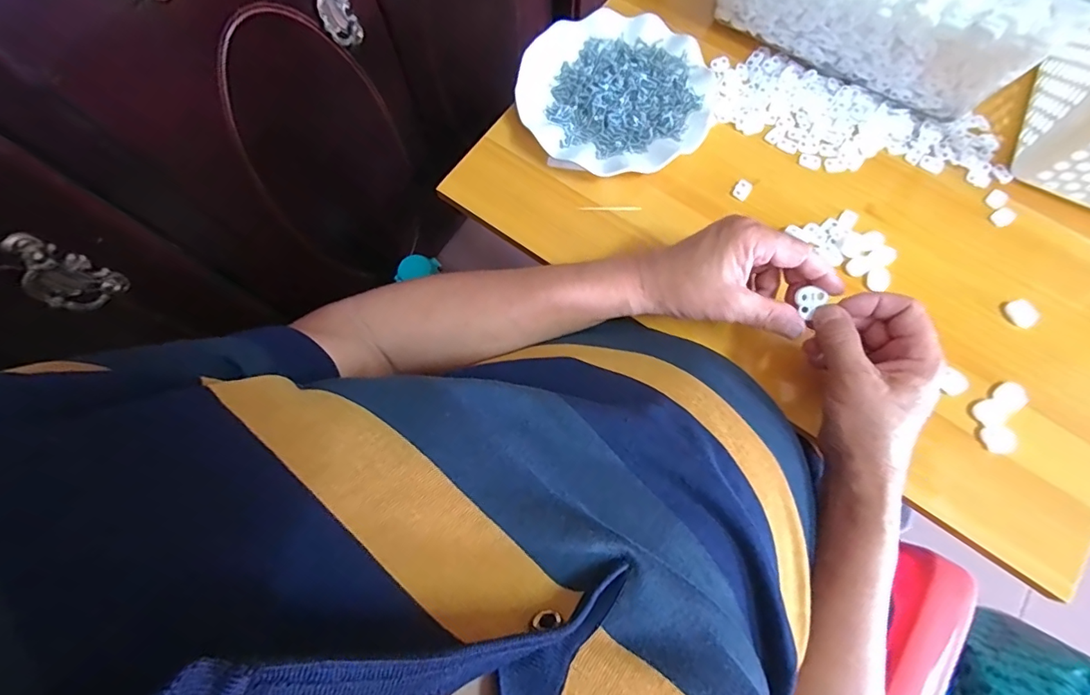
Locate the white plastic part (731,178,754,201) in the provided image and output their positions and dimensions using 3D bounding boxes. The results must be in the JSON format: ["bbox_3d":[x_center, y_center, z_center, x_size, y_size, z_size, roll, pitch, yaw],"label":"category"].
[{"bbox_3d":[0.185,-0.147,0.454,0.015,0.006,0.018,35,77,10],"label":"white plastic part"}]

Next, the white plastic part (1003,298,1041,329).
[{"bbox_3d":[0.401,-0.029,0.407,0.016,0.014,0.024,-17,74,-5],"label":"white plastic part"}]

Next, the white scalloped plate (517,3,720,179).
[{"bbox_3d":[0.069,-0.244,0.473,0.182,0.024,0.176,0,74,0],"label":"white scalloped plate"}]

